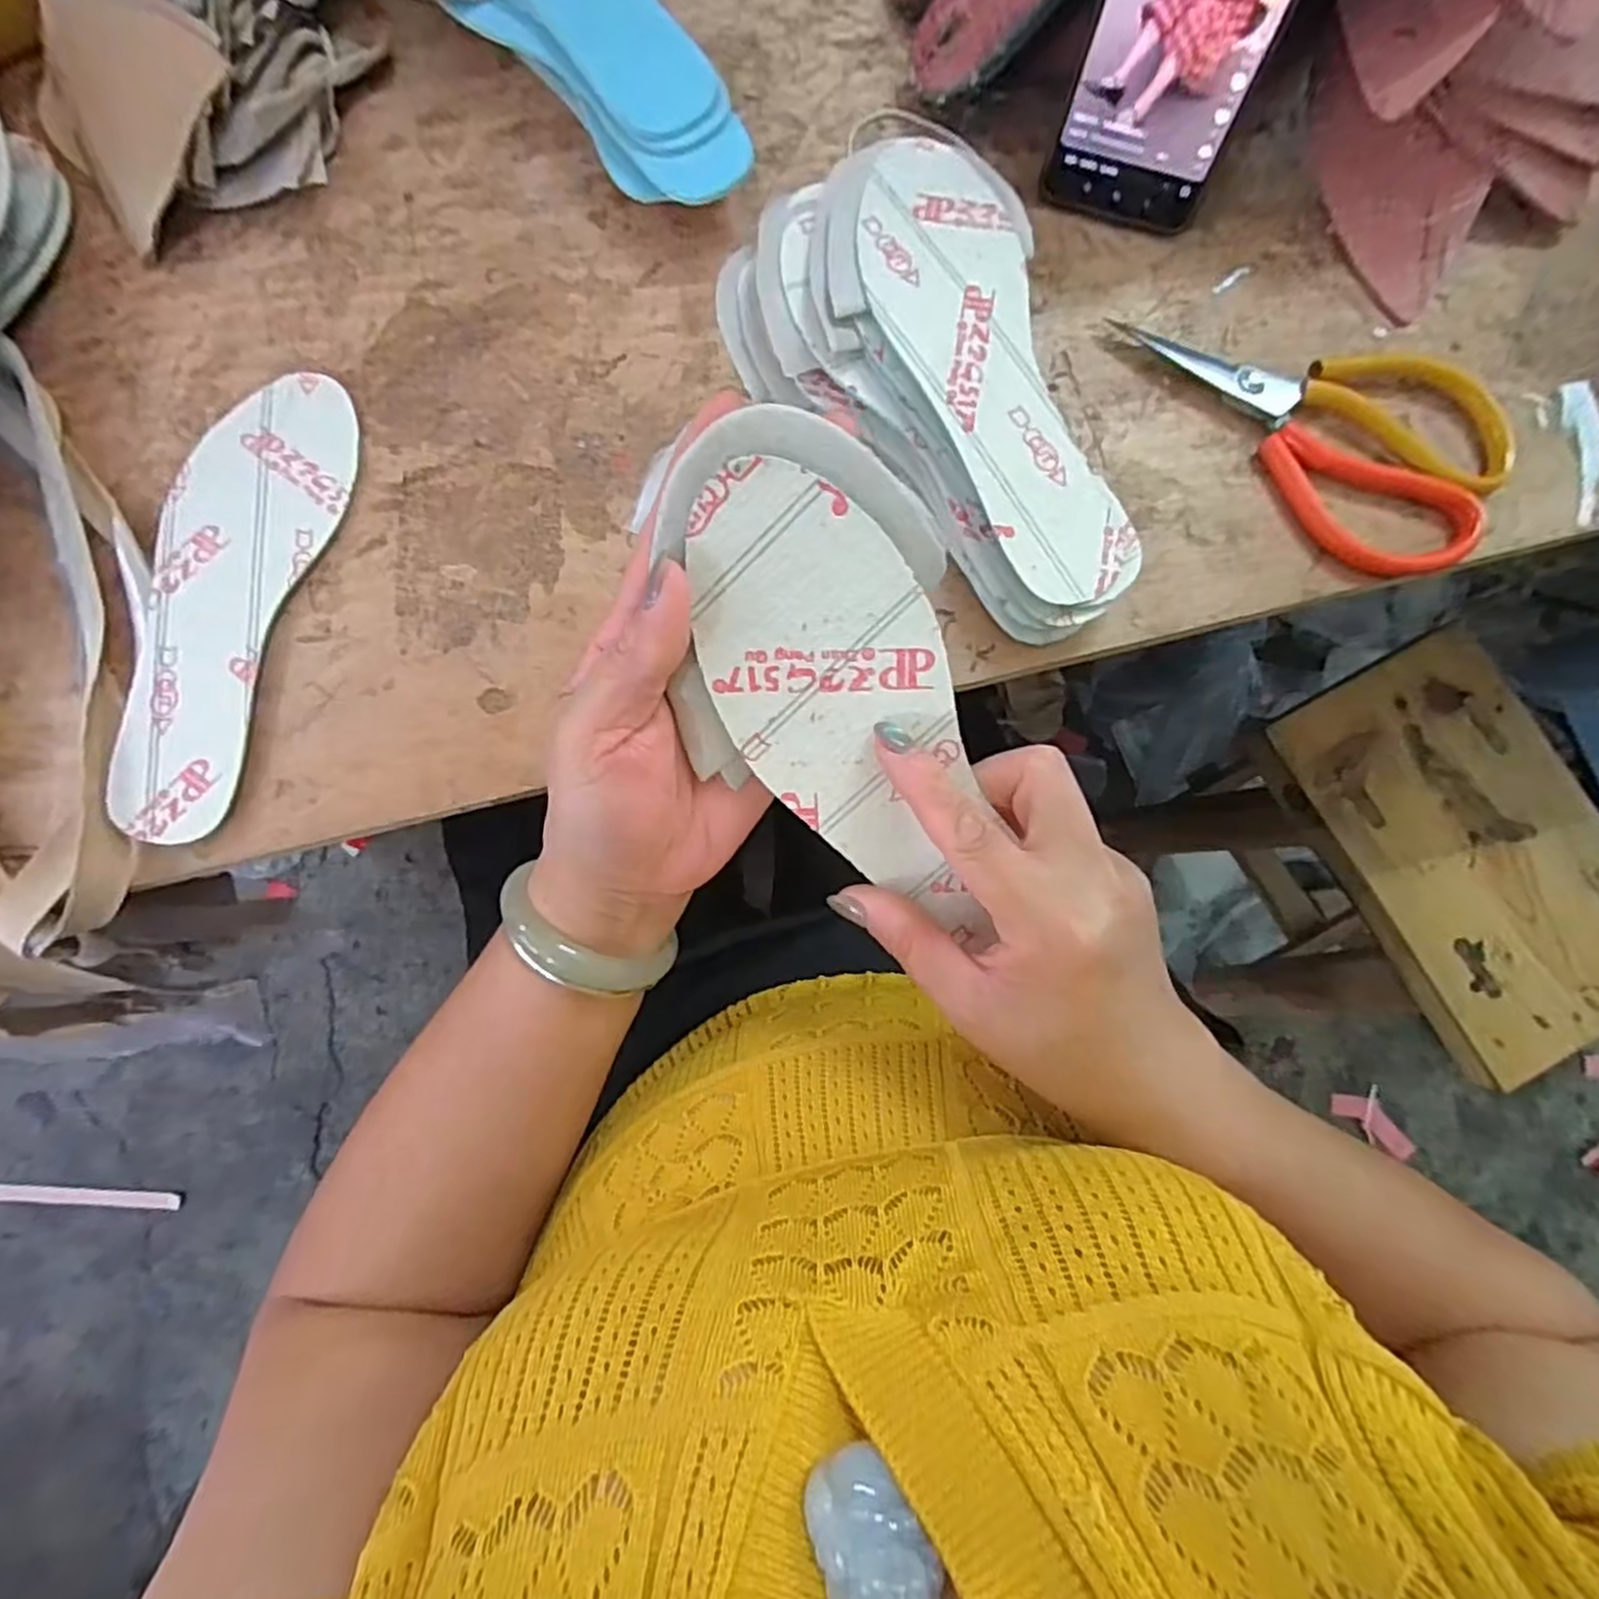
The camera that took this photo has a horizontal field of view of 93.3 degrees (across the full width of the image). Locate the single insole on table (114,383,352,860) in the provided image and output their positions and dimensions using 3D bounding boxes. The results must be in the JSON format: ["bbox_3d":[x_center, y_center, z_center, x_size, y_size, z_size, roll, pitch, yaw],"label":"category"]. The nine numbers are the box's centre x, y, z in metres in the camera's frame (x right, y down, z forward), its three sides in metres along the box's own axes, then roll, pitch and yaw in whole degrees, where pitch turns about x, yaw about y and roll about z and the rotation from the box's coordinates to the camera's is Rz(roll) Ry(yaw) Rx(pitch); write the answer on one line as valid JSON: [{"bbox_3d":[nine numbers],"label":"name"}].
[{"bbox_3d":[-0.262,-0.094,0.347,0.073,0.004,0.222,10,81,-3],"label":"single insole on table"}]

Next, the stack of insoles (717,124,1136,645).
[{"bbox_3d":[0.074,-0.194,0.347,0.126,0.040,0.240,-40,84,-5],"label":"stack of insoles"}]

